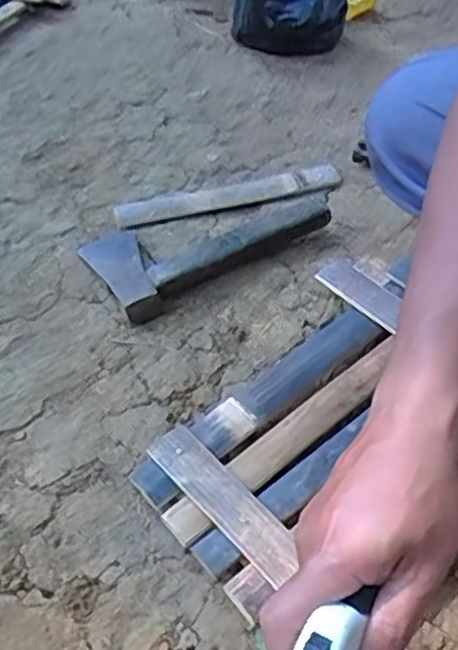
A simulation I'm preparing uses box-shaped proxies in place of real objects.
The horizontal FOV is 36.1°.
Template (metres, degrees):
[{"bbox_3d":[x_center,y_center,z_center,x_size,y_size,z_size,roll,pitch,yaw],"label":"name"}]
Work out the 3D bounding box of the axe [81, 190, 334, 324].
[{"bbox_3d":[-0.020,-0.104,0.775,0.270,0.034,0.125,-27,53,-20],"label":"axe"}]

